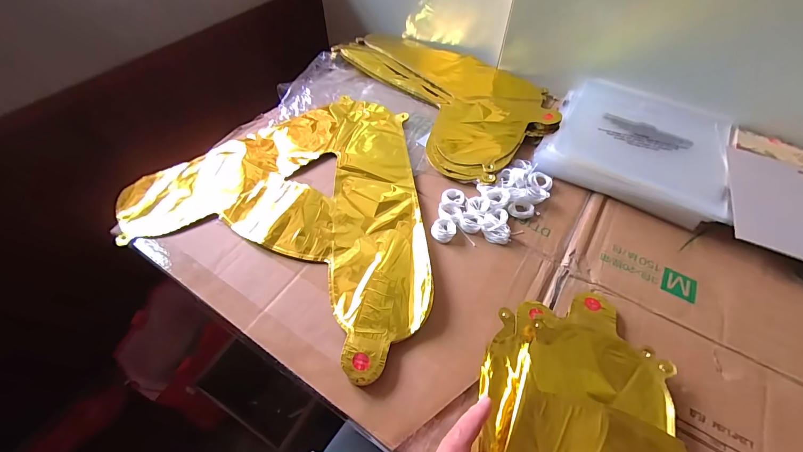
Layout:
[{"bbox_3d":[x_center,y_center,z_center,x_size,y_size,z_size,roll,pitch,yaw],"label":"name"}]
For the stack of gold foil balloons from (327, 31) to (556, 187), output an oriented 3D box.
[{"bbox_3d":[0.076,-0.239,0.591,0.242,0.026,0.399,-26,58,-20],"label":"stack of gold foil balloons"}]

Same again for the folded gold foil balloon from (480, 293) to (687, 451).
[{"bbox_3d":[0.146,0.159,0.305,0.148,0.038,0.217,16,54,11],"label":"folded gold foil balloon"}]

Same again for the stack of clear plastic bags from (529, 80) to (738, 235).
[{"bbox_3d":[0.328,-0.121,0.505,0.216,0.035,0.238,26,56,17],"label":"stack of clear plastic bags"}]

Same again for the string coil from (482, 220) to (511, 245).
[{"bbox_3d":[0.109,0.007,0.413,0.034,0.015,0.023,30,58,19],"label":"string coil"}]

